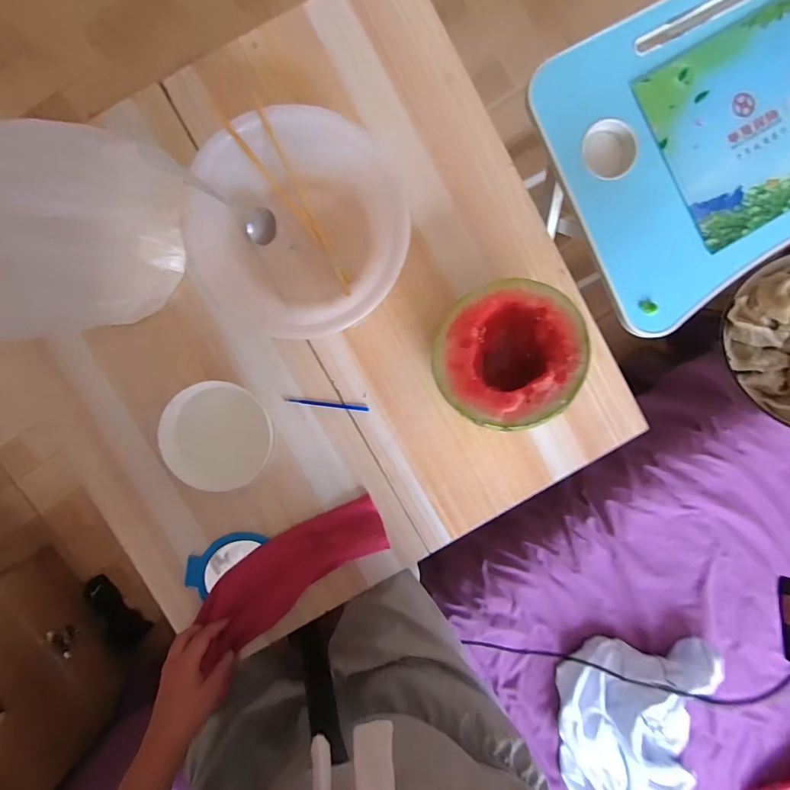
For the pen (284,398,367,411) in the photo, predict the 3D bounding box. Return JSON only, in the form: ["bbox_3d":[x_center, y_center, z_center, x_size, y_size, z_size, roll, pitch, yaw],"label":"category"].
[{"bbox_3d":[-0.088,0.013,0.561,0.107,0.004,0.006,6,94,-4],"label":"pen"}]

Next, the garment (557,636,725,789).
[{"bbox_3d":[0.372,0.563,0.654,0.213,0.069,0.363,-2,95,-3],"label":"garment"}]

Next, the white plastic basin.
[{"bbox_3d":[-0.109,-0.195,0.502,0.235,0.076,0.242,0,94,-4],"label":"white plastic basin"}]

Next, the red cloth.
[{"bbox_3d":[-0.129,0.226,0.559,0.250,0.023,0.090,-34,96,-6],"label":"red cloth"}]

